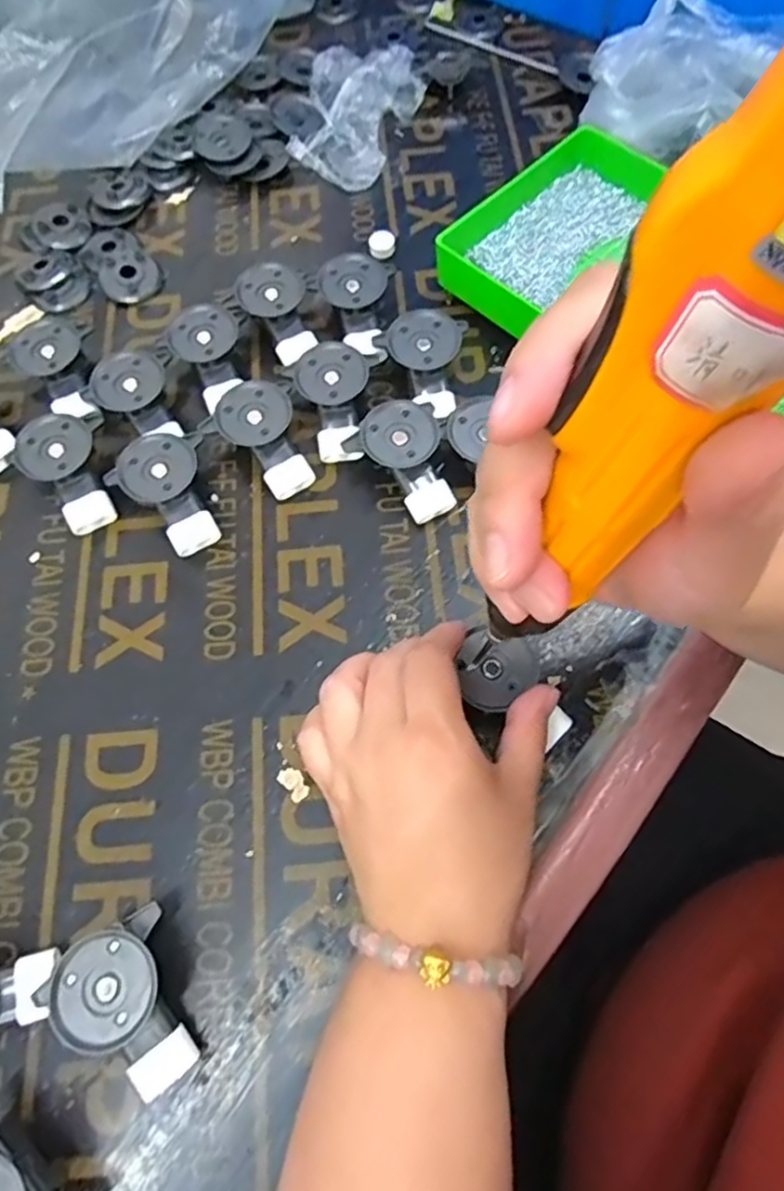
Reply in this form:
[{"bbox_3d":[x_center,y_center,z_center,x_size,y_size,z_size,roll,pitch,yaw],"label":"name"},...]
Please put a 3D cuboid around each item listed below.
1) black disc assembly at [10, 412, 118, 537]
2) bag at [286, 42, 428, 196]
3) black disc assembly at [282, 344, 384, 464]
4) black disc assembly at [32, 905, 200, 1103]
[{"bbox_3d":[-0.185,-0.068,0.374,0.045,0.030,0.064,-11,68,-3],"label":"black disc assembly"},{"bbox_3d":[-0.028,-0.360,0.487,0.084,0.025,0.123,11,69,6],"label":"bag"},{"bbox_3d":[-0.036,-0.117,0.390,0.050,0.031,0.072,8,68,5],"label":"black disc assembly"},{"bbox_3d":[-0.111,0.175,0.275,0.047,0.029,0.065,-30,70,-10],"label":"black disc assembly"}]

